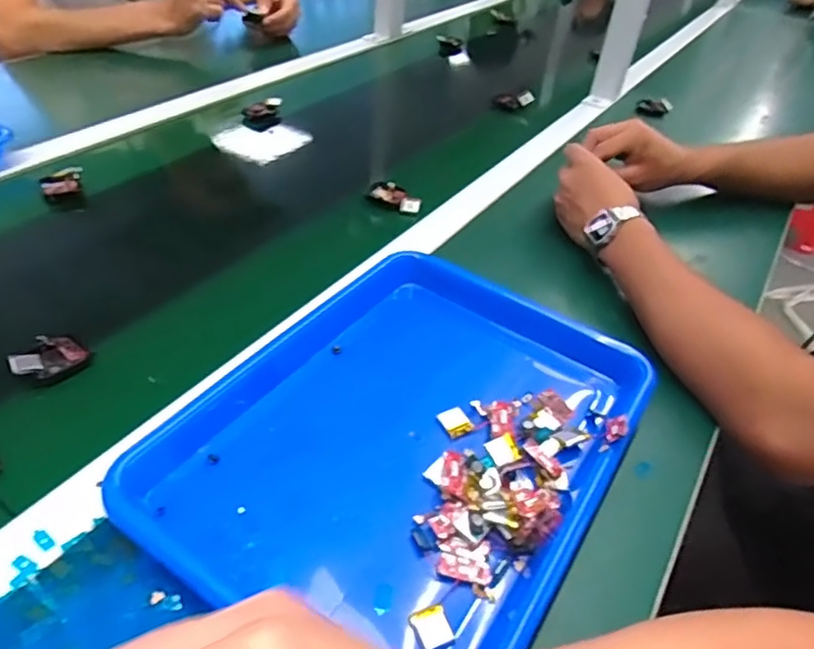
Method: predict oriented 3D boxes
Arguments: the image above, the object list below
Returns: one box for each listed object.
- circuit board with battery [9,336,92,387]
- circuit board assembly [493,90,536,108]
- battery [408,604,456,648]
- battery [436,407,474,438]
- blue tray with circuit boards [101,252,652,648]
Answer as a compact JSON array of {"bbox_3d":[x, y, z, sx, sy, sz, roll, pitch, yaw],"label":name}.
[{"bbox_3d":[-0.270,0.026,0.457,0.034,0.019,0.047,35,49,28],"label":"circuit board with battery"},{"bbox_3d":[0.164,-0.349,0.934,0.063,0.026,0.018,13,42,7],"label":"circuit board assembly"},{"bbox_3d":[0.014,0.164,0.325,0.020,0.006,0.019,-12,45,-20],"label":"battery"},{"bbox_3d":[0.035,0.070,0.436,0.020,0.005,0.022,-20,48,-27],"label":"battery"},{"bbox_3d":[0.001,0.067,0.423,0.267,0.038,0.327,25,45,20],"label":"blue tray with circuit boards"}]

